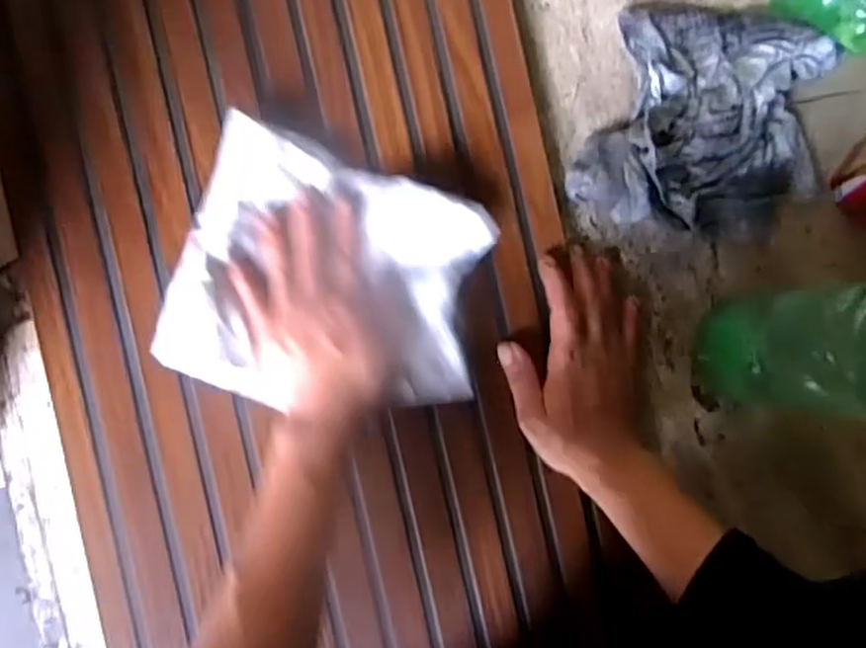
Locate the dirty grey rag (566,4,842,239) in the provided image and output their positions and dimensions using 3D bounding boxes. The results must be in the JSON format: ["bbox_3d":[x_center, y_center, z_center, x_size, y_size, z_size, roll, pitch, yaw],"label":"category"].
[{"bbox_3d":[0.200,-0.152,0.518,0.183,0.035,0.163,5,88,-7],"label":"dirty grey rag"}]

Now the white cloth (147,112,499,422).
[{"bbox_3d":[-0.067,-0.023,0.477,0.204,0.032,0.173,20,86,-6],"label":"white cloth"}]

